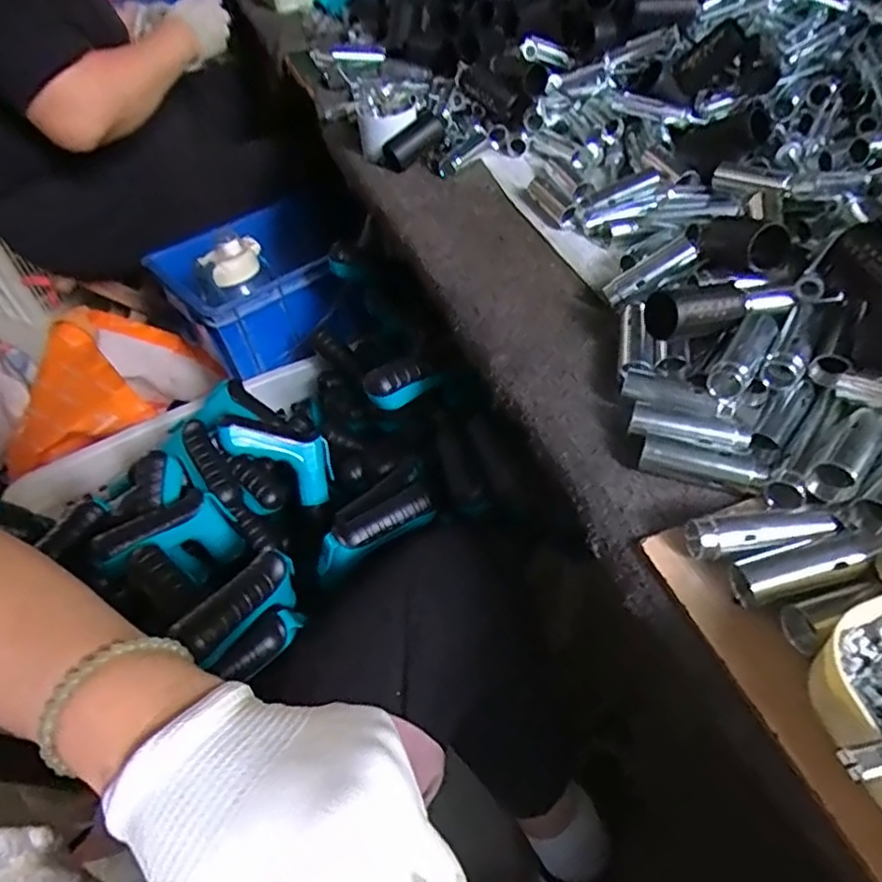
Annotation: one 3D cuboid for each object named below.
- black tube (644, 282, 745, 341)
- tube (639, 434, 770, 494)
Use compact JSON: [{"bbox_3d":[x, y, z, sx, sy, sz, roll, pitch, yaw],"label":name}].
[{"bbox_3d":[0.172,-0.087,0.425,0.064,0.034,0.030,-16,49,-9],"label":"black tube"},{"bbox_3d":[0.152,0.015,0.371,0.067,0.015,0.014,16,52,18],"label":"tube"}]

